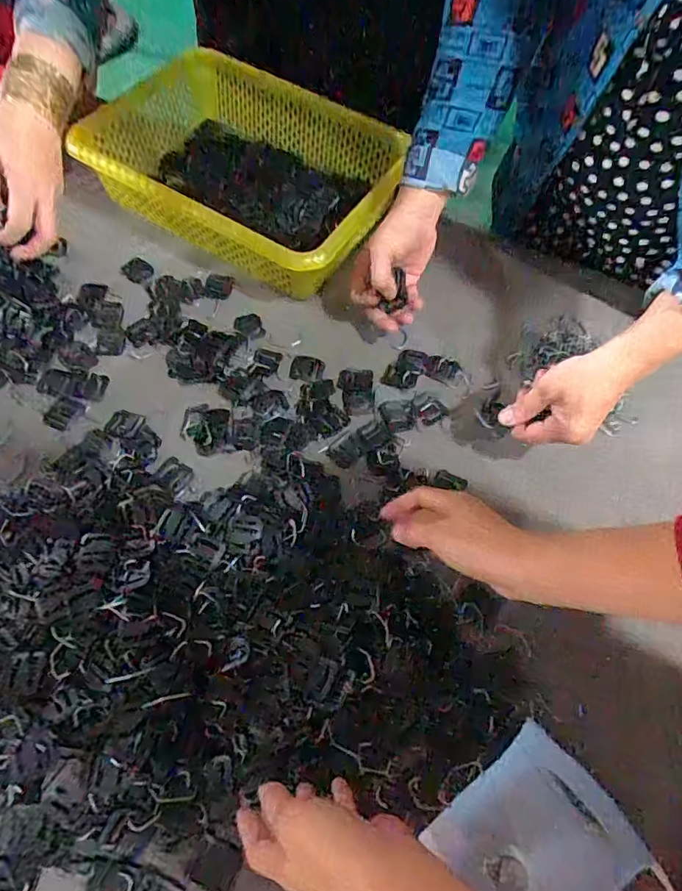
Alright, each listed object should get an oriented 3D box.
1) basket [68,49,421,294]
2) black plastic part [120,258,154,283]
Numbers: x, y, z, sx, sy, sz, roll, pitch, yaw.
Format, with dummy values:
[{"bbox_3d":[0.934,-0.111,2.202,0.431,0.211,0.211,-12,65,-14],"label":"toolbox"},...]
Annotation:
[{"bbox_3d":[-0.119,-0.346,0.661,0.353,0.093,0.254,29,66,11],"label":"basket"},{"bbox_3d":[-0.246,-0.211,0.637,0.035,0.007,0.031,29,66,11],"label":"black plastic part"}]

